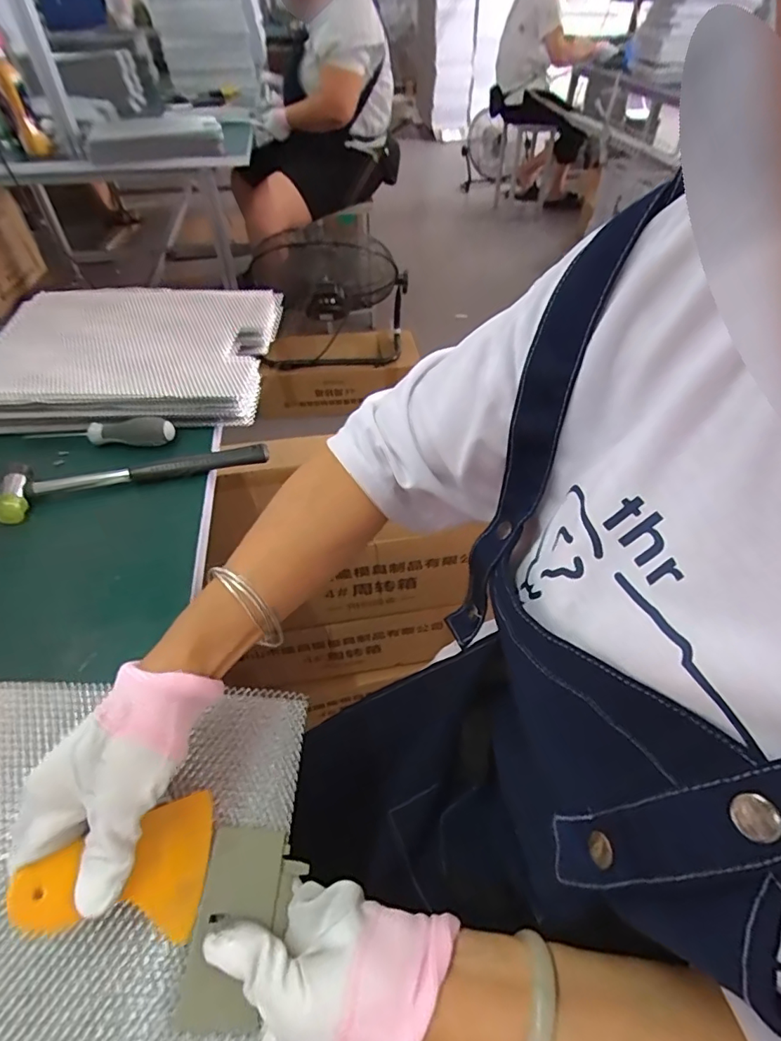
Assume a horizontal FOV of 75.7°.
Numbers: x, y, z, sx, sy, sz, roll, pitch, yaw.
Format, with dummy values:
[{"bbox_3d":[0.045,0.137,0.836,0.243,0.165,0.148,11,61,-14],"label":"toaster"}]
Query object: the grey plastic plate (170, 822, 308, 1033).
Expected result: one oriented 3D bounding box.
[{"bbox_3d":[-0.078,0.217,0.274,0.053,0.007,0.084,14,46,-13],"label":"grey plastic plate"}]

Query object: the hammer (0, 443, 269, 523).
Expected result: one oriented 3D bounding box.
[{"bbox_3d":[-0.249,-0.051,0.499,0.242,0.027,0.049,-17,49,-15],"label":"hammer"}]

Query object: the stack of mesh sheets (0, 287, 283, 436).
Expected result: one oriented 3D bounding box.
[{"bbox_3d":[-0.322,-0.209,0.626,0.339,0.046,0.277,-1,47,-1],"label":"stack of mesh sheets"}]

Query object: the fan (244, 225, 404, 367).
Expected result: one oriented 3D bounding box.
[{"bbox_3d":[-0.192,-0.723,1.622,0.486,0.420,0.242,-3,47,-2],"label":"fan"}]

